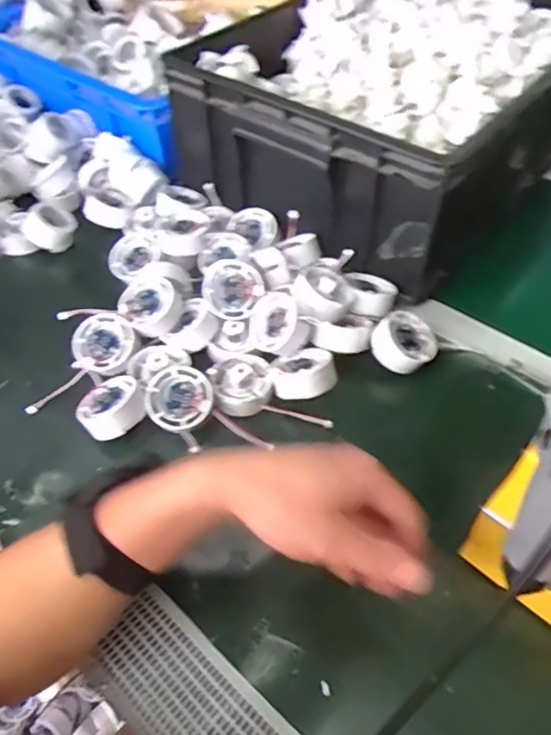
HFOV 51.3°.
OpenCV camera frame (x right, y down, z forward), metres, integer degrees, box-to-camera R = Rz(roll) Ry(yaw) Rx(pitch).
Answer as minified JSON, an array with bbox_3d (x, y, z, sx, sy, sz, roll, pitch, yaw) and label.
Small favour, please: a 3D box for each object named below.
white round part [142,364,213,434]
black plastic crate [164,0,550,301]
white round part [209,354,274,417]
[{"bbox_3d":[-0.082,0.029,0.497,0.054,0.020,0.055,-12,79,-5],"label":"white round part"},{"bbox_3d":[0.138,-0.319,0.681,0.345,0.162,0.416,32,58,25],"label":"black plastic crate"},{"bbox_3d":[-0.031,0.013,0.526,0.053,0.033,0.053,-1,50,1],"label":"white round part"}]

